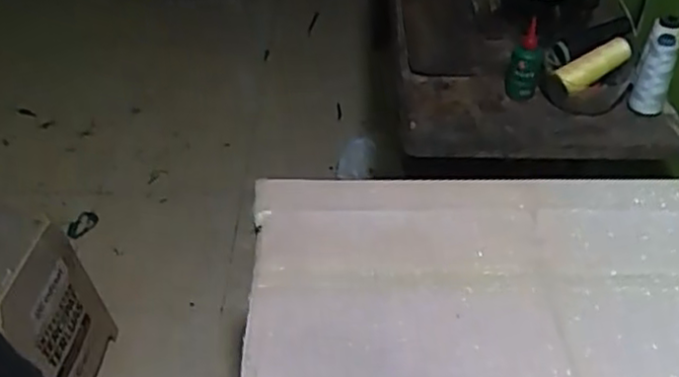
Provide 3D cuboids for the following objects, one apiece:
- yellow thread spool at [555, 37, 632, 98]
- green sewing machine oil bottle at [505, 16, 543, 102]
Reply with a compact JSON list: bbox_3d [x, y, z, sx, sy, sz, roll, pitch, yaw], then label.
[{"bbox_3d":[0.354,-0.172,0.983,0.118,0.038,0.030,-30,47,-9],"label":"yellow thread spool"},{"bbox_3d":[0.261,-0.183,0.993,0.045,0.125,0.037,7,42,10],"label":"green sewing machine oil bottle"}]

